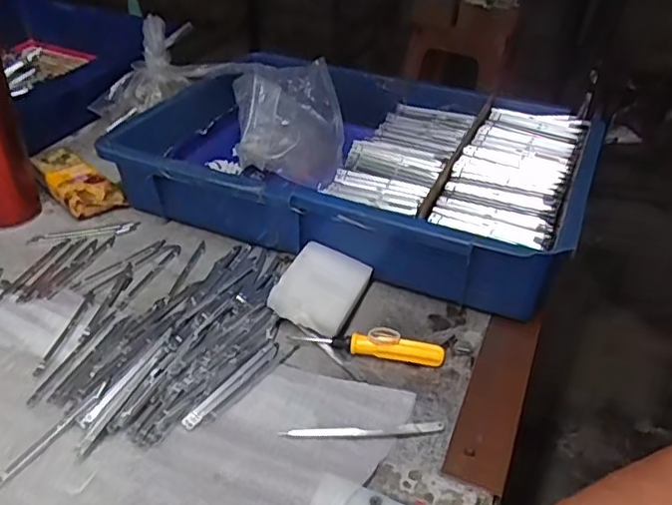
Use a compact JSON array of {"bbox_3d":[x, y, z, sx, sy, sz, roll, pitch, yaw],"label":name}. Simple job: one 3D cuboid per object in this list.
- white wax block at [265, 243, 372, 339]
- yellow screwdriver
[{"bbox_3d":[-0.011,0.030,0.494,0.062,0.033,0.080,15,38,15],"label":"white wax block"},{"bbox_3d":[0.023,0.069,0.457,0.115,0.018,0.011,10,37,8],"label":"yellow screwdriver"}]

